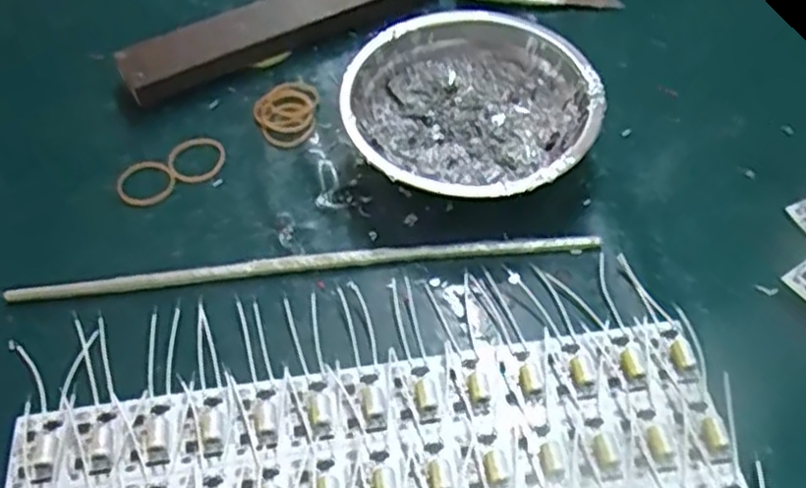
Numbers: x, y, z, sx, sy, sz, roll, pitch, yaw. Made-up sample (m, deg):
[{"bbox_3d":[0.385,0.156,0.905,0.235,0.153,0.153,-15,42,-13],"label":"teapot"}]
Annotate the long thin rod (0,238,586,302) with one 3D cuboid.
[{"bbox_3d":[-0.044,0.009,0.356,0.275,0.006,0.012,-6,55,-3],"label":"long thin rod"}]

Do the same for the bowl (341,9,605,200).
[{"bbox_3d":[0.036,-0.066,0.386,0.122,0.037,0.123,-1,55,1],"label":"bowl"}]

